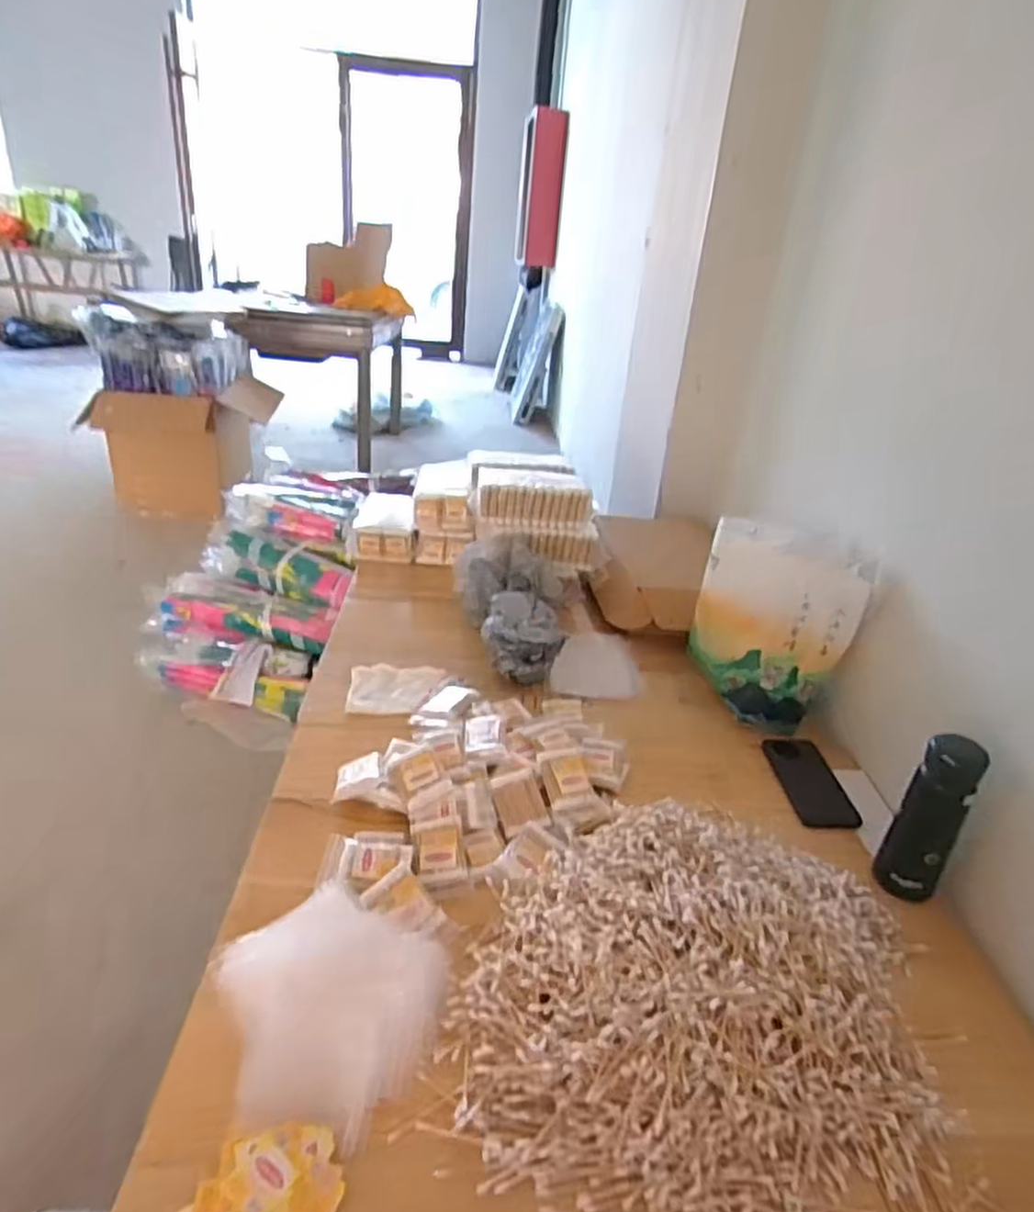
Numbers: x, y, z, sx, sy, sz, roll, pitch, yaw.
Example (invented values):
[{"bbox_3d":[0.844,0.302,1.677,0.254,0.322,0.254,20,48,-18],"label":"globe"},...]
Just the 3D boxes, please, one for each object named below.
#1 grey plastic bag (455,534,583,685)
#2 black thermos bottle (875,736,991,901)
[{"bbox_3d":[-0.005,-0.004,1.112,0.199,0.107,0.263,6,28,1],"label":"grey plastic bag"},{"bbox_3d":[0.405,0.211,0.707,0.052,0.172,0.048,22,32,28],"label":"black thermos bottle"}]

